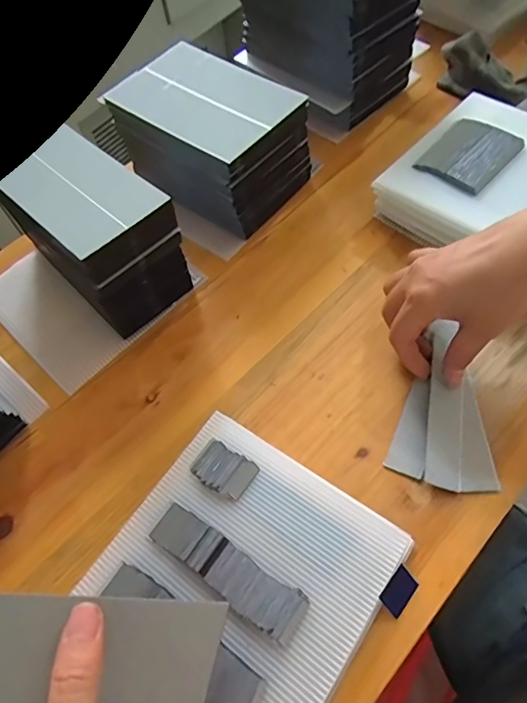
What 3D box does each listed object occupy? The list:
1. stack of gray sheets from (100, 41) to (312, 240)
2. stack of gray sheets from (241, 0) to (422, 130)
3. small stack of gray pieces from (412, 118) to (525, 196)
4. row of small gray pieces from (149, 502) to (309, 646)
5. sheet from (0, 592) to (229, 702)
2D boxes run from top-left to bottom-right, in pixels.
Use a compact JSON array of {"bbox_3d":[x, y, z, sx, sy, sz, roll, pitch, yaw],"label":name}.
[{"bbox_3d":[-0.049,-0.202,0.468,0.154,0.093,0.104,34,68,21],"label":"stack of gray sheets"},{"bbox_3d":[0.069,-0.350,0.510,0.120,0.150,0.158,-40,65,-17],"label":"stack of gray sheets"},{"bbox_3d":[0.183,-0.174,0.427,0.063,0.015,0.081,37,69,22],"label":"small stack of gray pieces"},{"bbox_3d":[-0.024,0.136,0.301,0.107,0.007,0.029,29,66,19],"label":"row of small gray pieces"},{"bbox_3d":[-0.089,0.133,0.210,0.152,0.006,0.049,19,79,-30],"label":"sheet"}]

